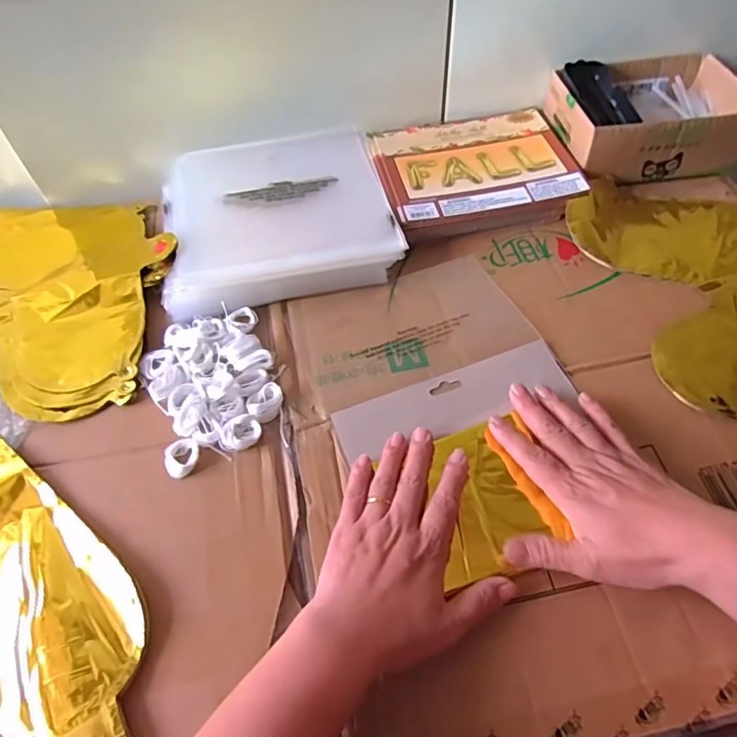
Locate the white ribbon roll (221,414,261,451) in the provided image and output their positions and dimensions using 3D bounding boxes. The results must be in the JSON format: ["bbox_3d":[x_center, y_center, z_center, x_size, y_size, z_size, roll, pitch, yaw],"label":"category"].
[{"bbox_3d":[-0.099,0.050,0.427,0.029,0.011,0.027,-2,55,2],"label":"white ribbon roll"}]

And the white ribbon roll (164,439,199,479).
[{"bbox_3d":[-0.142,0.069,0.419,0.024,0.009,0.030,-11,55,-4],"label":"white ribbon roll"}]

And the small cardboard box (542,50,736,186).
[{"bbox_3d":[0.305,-0.273,0.595,0.193,0.066,0.130,-9,55,-3],"label":"small cardboard box"}]

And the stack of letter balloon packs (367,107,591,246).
[{"bbox_3d":[0.114,-0.212,0.590,0.199,0.027,0.172,-12,56,-5],"label":"stack of letter balloon packs"}]

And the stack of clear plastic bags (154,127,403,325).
[{"bbox_3d":[-0.095,-0.162,0.560,0.221,0.034,0.228,-13,56,-6],"label":"stack of clear plastic bags"}]

